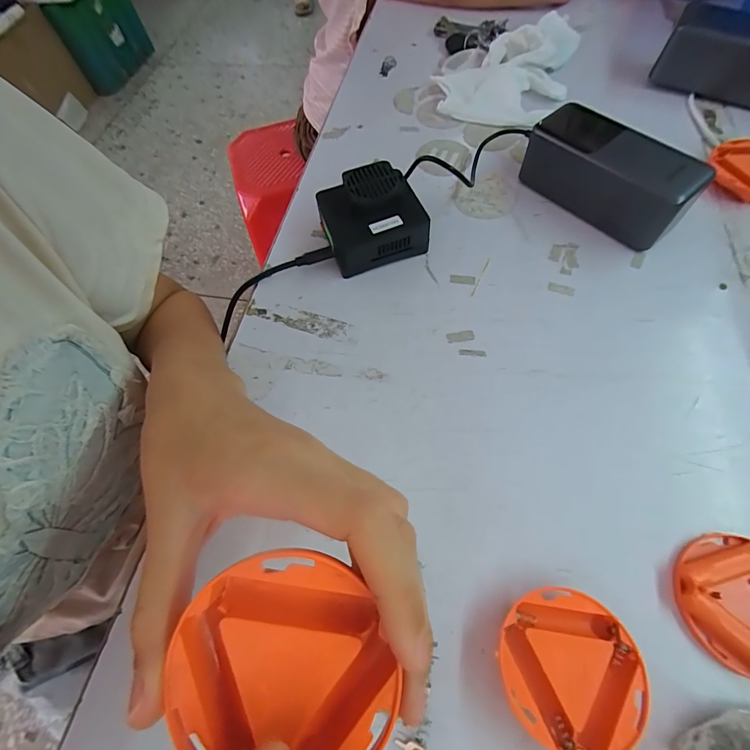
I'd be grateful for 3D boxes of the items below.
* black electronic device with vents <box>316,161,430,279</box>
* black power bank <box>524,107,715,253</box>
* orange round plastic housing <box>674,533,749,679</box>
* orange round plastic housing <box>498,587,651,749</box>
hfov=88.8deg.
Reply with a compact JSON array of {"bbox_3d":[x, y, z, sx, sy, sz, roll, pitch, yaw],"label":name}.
[{"bbox_3d":[-0.003,-0.127,0.313,0.075,0.049,0.065,-20,63,-7],"label":"black electronic device with vents"},{"bbox_3d":[0.192,-0.168,0.320,0.057,0.052,0.131,-41,68,-17],"label":"black power bank"},{"bbox_3d":[0.188,0.116,0.196,0.058,0.013,0.063,-1,63,3],"label":"orange round plastic housing"},{"bbox_3d":[0.093,0.141,0.186,0.063,0.021,0.062,-1,63,3],"label":"orange round plastic housing"}]

